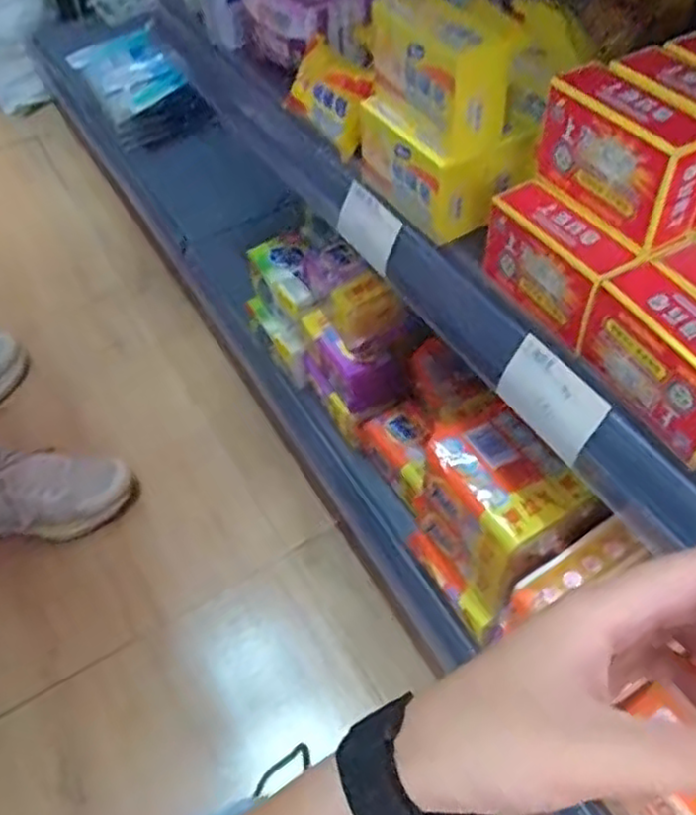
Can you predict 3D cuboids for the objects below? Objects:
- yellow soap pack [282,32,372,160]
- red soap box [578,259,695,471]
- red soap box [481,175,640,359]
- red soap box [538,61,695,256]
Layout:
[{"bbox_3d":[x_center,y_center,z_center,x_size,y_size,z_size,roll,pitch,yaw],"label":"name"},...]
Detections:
[{"bbox_3d":[-0.012,-0.244,0.549,0.036,0.055,0.089,-33,56,-20],"label":"yellow soap pack"},{"bbox_3d":[0.166,-0.023,0.356,0.034,0.059,0.090,-26,54,-16],"label":"red soap box"},{"bbox_3d":[0.120,-0.084,0.405,0.037,0.064,0.090,-26,54,-16],"label":"red soap box"},{"bbox_3d":[0.150,-0.133,0.371,0.043,0.063,0.090,-26,54,-16],"label":"red soap box"}]

